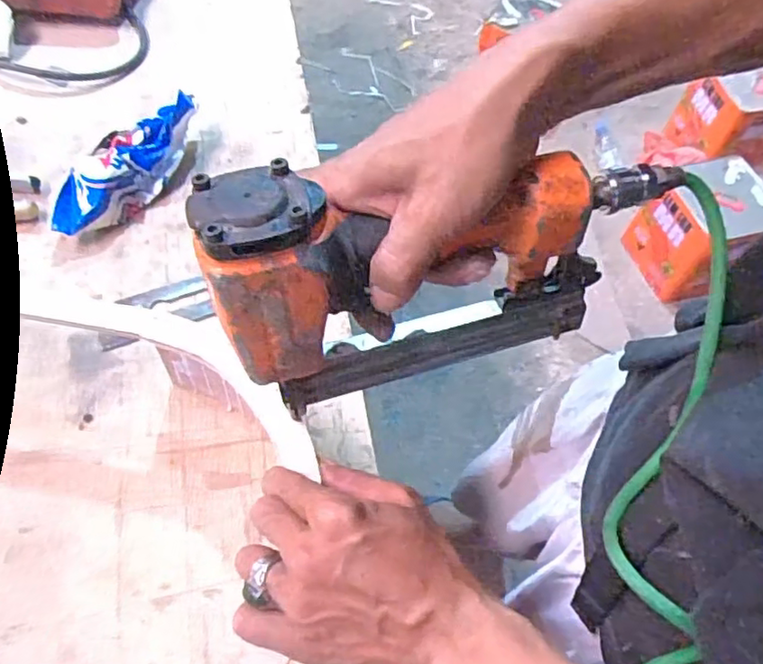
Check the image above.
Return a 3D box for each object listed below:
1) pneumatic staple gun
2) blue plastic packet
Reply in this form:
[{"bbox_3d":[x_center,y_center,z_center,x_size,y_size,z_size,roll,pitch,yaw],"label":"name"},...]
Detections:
[{"bbox_3d":[0.031,-0.036,0.350,0.239,0.148,0.062,-14,62,-12],"label":"pneumatic staple gun"},{"bbox_3d":[-0.238,-0.158,0.593,0.053,0.049,0.183,31,61,14],"label":"blue plastic packet"}]

